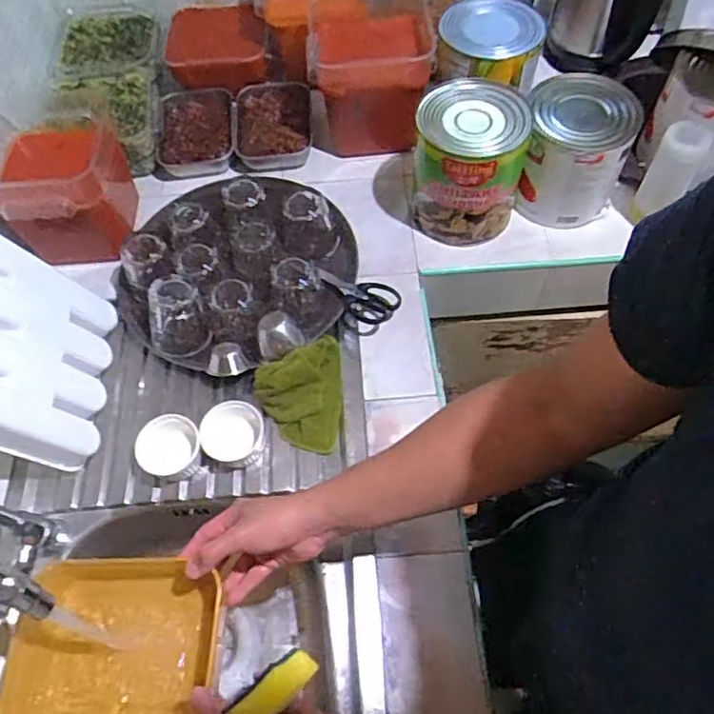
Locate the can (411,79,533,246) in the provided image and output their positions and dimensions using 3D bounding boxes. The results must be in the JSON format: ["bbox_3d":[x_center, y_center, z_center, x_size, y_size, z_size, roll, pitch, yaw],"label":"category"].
[{"bbox_3d":[0.158,-0.274,0.877,0.143,0.186,0.153,-1,61,2],"label":"can"}]

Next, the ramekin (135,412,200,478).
[{"bbox_3d":[-0.234,0.112,0.760,0.074,0.042,0.072,-1,61,2],"label":"ramekin"}]

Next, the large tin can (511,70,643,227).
[{"bbox_3d":[0.313,-0.303,0.885,0.142,0.148,0.157,13,62,9],"label":"large tin can"}]

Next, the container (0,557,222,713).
[{"bbox_3d":[-0.242,0.287,0.607,0.185,0.061,0.166,0,61,2],"label":"container"}]

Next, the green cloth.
[{"bbox_3d":[-0.076,0.043,0.790,0.109,0.071,0.152,-3,61,1],"label":"green cloth"}]

